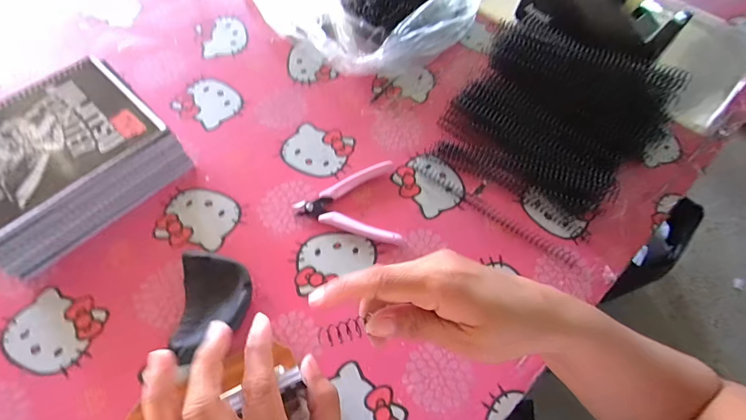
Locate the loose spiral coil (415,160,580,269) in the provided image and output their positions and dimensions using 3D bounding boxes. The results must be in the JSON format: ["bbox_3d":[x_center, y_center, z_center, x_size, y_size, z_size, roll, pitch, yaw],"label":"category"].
[{"bbox_3d":[0.136,0.002,0.447,0.207,0.007,0.015,35,67,13],"label":"loose spiral coil"}]

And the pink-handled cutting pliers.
[{"bbox_3d":[-0.029,-0.007,0.436,0.111,0.010,0.100,-2,64,-4],"label":"pink-handled cutting pliers"}]

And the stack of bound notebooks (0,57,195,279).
[{"bbox_3d":[-0.336,-0.055,0.416,0.165,0.062,0.205,41,68,16],"label":"stack of bound notebooks"}]

